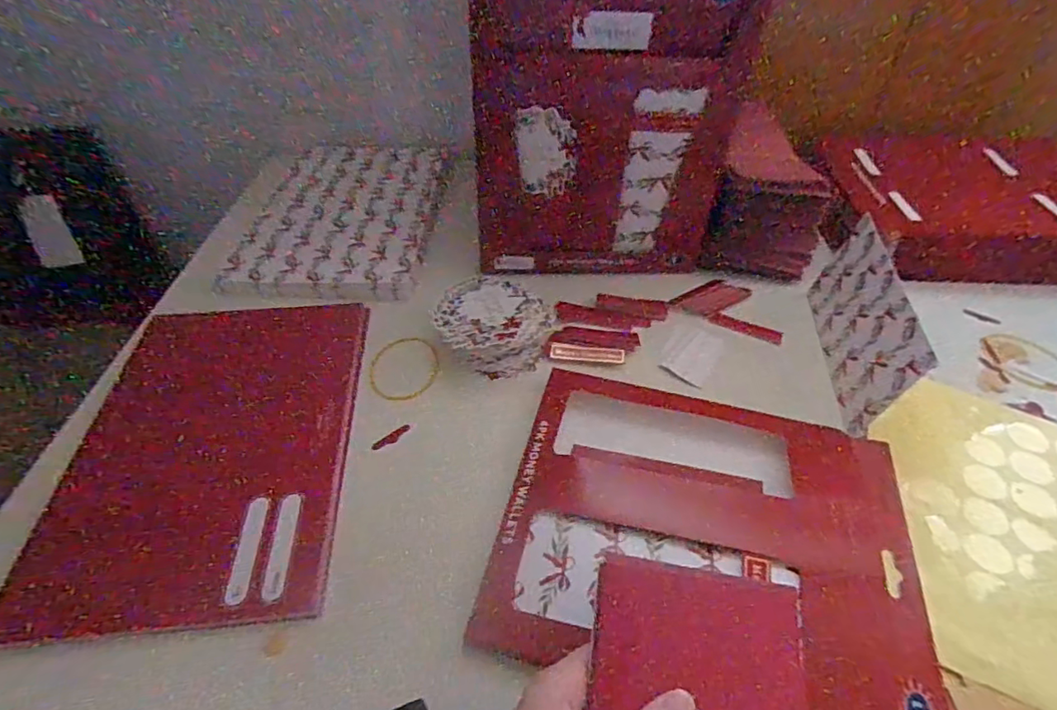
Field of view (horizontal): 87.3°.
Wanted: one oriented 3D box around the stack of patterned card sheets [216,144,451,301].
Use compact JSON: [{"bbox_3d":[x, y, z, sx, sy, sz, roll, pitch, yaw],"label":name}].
[{"bbox_3d":[-0.181,-0.141,0.562,0.171,0.020,0.267,4,46,2],"label":"stack of patterned card sheets"}]

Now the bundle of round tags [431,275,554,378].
[{"bbox_3d":[-0.029,-0.020,0.433,0.088,0.030,0.098,12,44,11],"label":"bundle of round tags"}]

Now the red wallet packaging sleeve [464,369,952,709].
[{"bbox_3d":[0.108,0.099,0.330,0.233,0.013,0.196,10,44,10],"label":"red wallet packaging sleeve"}]

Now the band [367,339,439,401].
[{"bbox_3d":[-0.096,0.008,0.430,0.053,0.004,0.070,-10,44,-11],"label":"band"}]

